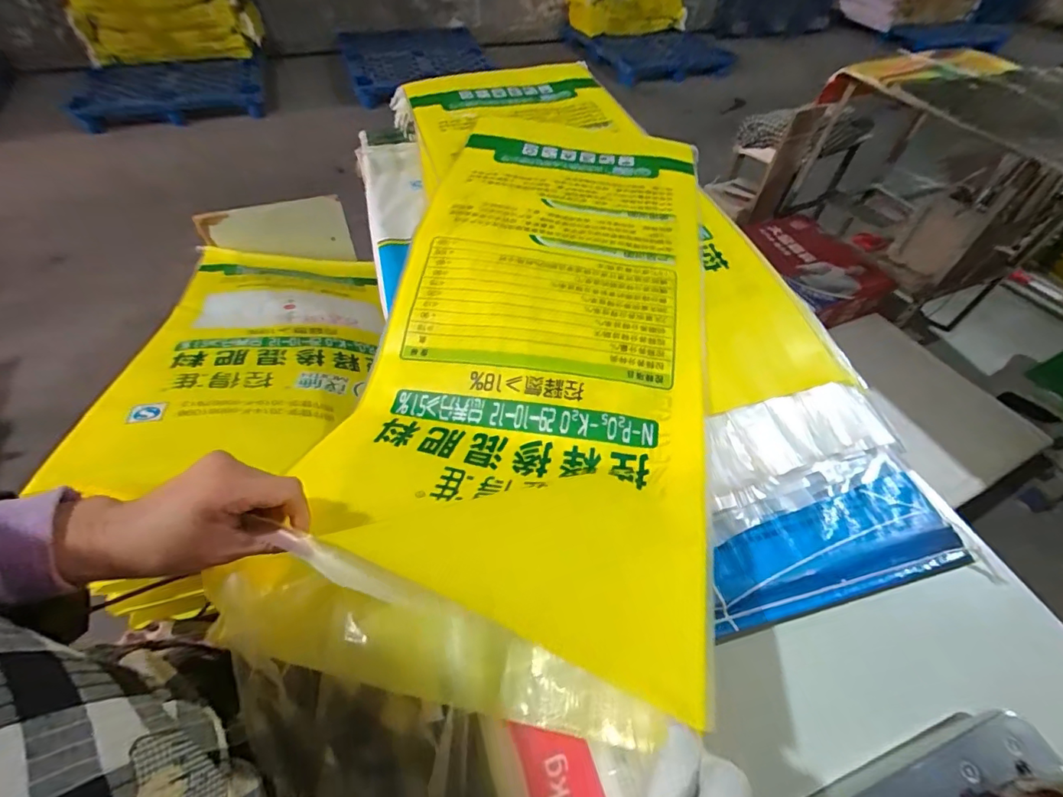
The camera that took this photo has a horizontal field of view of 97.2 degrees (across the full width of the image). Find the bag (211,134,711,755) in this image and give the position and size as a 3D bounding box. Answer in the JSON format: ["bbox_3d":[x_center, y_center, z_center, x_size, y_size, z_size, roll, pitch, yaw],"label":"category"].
[{"bbox_3d":[0.012,-0.098,0.565,0.363,0.104,0.778,9,51,4],"label":"bag"}]

